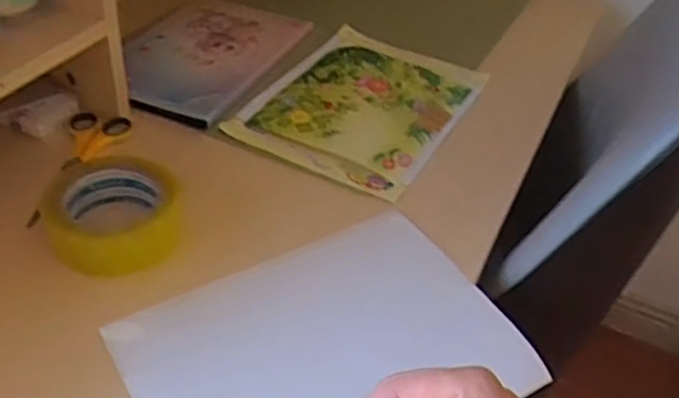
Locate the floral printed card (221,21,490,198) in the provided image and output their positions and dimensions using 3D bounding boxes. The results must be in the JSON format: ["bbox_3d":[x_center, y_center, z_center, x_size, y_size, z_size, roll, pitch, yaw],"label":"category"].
[{"bbox_3d":[0.026,-0.112,0.789,0.204,0.011,0.271,23,43,20],"label":"floral printed card"}]

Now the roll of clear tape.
[{"bbox_3d":[-0.190,0.010,0.599,0.107,0.038,0.104,3,40,-3],"label":"roll of clear tape"}]

